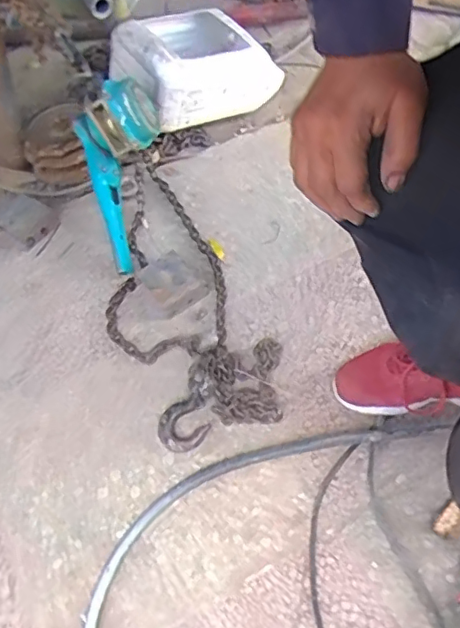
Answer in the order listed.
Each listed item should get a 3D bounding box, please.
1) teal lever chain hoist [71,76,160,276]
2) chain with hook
[{"bbox_3d":[-0.204,-0.249,1.064,0.122,0.093,0.332,5,98,8],"label":"teal lever chain hoist"},{"bbox_3d":[-0.113,-0.042,1.025,0.234,0.058,0.589,-26,58,-12],"label":"chain with hook"}]

